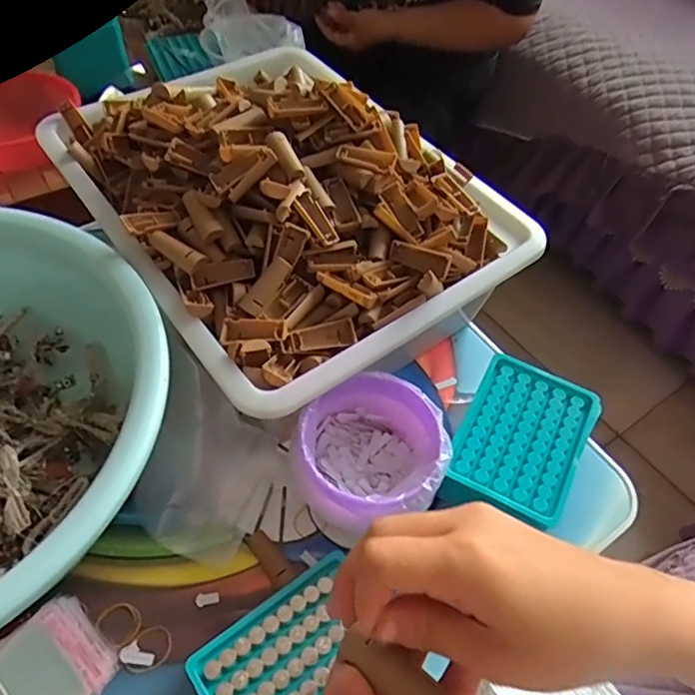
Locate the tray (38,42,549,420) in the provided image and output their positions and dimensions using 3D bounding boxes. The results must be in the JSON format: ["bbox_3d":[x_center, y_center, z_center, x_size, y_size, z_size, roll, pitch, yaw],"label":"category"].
[{"bbox_3d":[-0.056,-0.158,0.519,0.309,0.109,0.380,-31,60,-24],"label":"tray"}]

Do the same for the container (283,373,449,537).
[{"bbox_3d":[0.016,0.090,0.459,0.115,0.084,0.113,2,52,-2],"label":"container"}]

